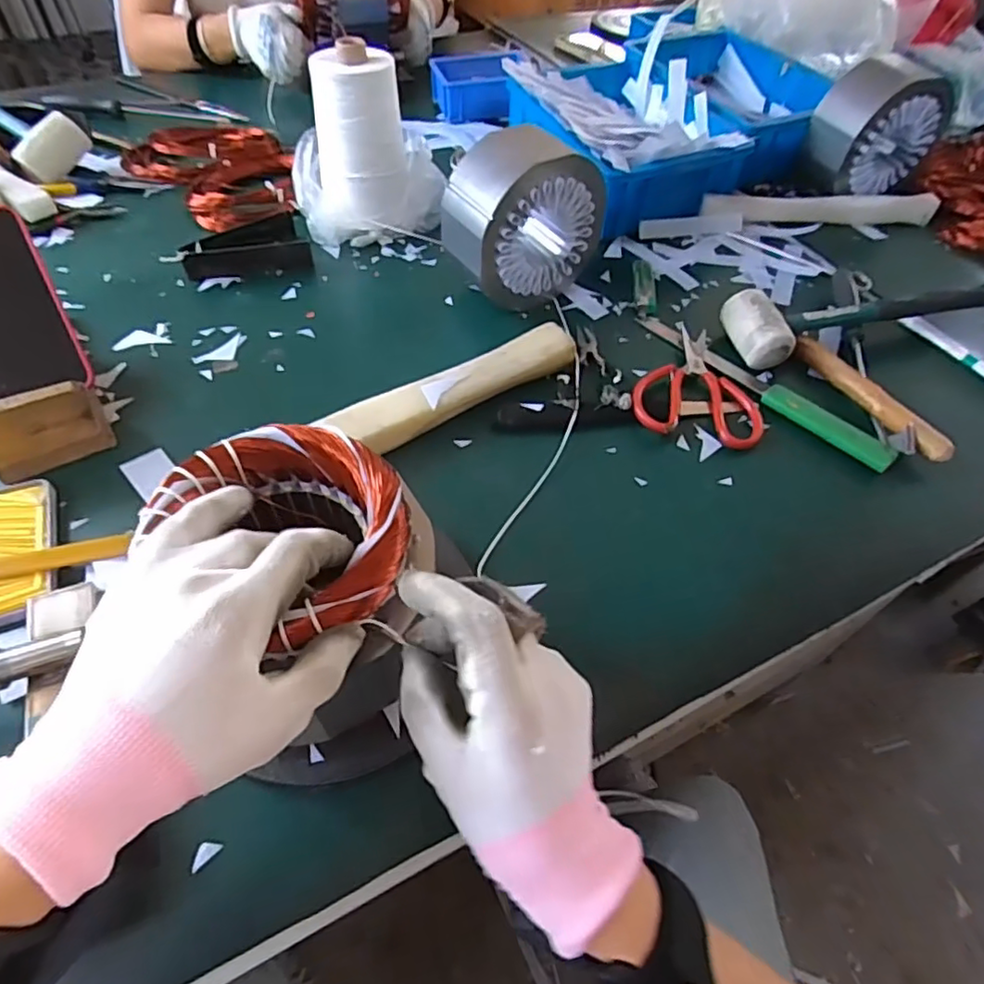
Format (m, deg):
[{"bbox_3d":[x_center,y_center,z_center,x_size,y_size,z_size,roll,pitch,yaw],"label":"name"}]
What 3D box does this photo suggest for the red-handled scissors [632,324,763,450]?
[{"bbox_3d":[0.192,-0.103,0.571,0.113,0.010,0.140,12,53,6],"label":"red-handled scissors"}]

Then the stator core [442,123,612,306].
[{"bbox_3d":[0.029,-0.267,0.603,0.147,0.152,0.074,-26,58,-22],"label":"stator core"}]

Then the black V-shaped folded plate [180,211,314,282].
[{"bbox_3d":[-0.268,-0.271,0.672,0.128,0.033,0.072,-13,54,-14],"label":"black V-shaped folded plate"}]

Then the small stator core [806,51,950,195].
[{"bbox_3d":[0.453,-0.439,0.734,0.129,0.122,0.094,-10,54,-12],"label":"small stator core"}]

